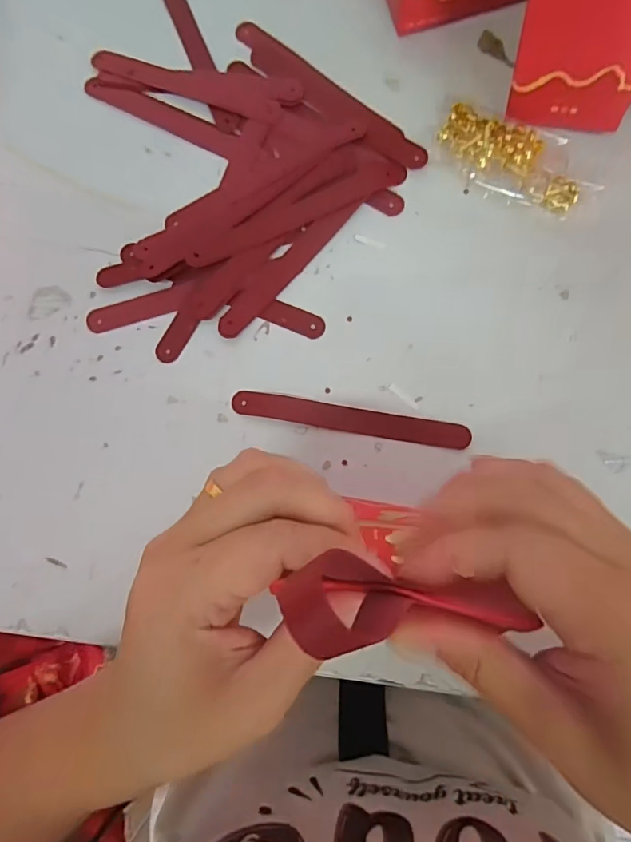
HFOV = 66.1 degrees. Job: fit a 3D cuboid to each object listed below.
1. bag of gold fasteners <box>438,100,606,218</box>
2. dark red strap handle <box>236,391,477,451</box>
[{"bbox_3d":[0.111,-0.147,0.273,0.090,0.011,0.044,21,86,7],"label":"bag of gold fasteners"},{"bbox_3d":[0.018,-0.001,0.268,0.129,0.004,0.015,10,85,6],"label":"dark red strap handle"}]

